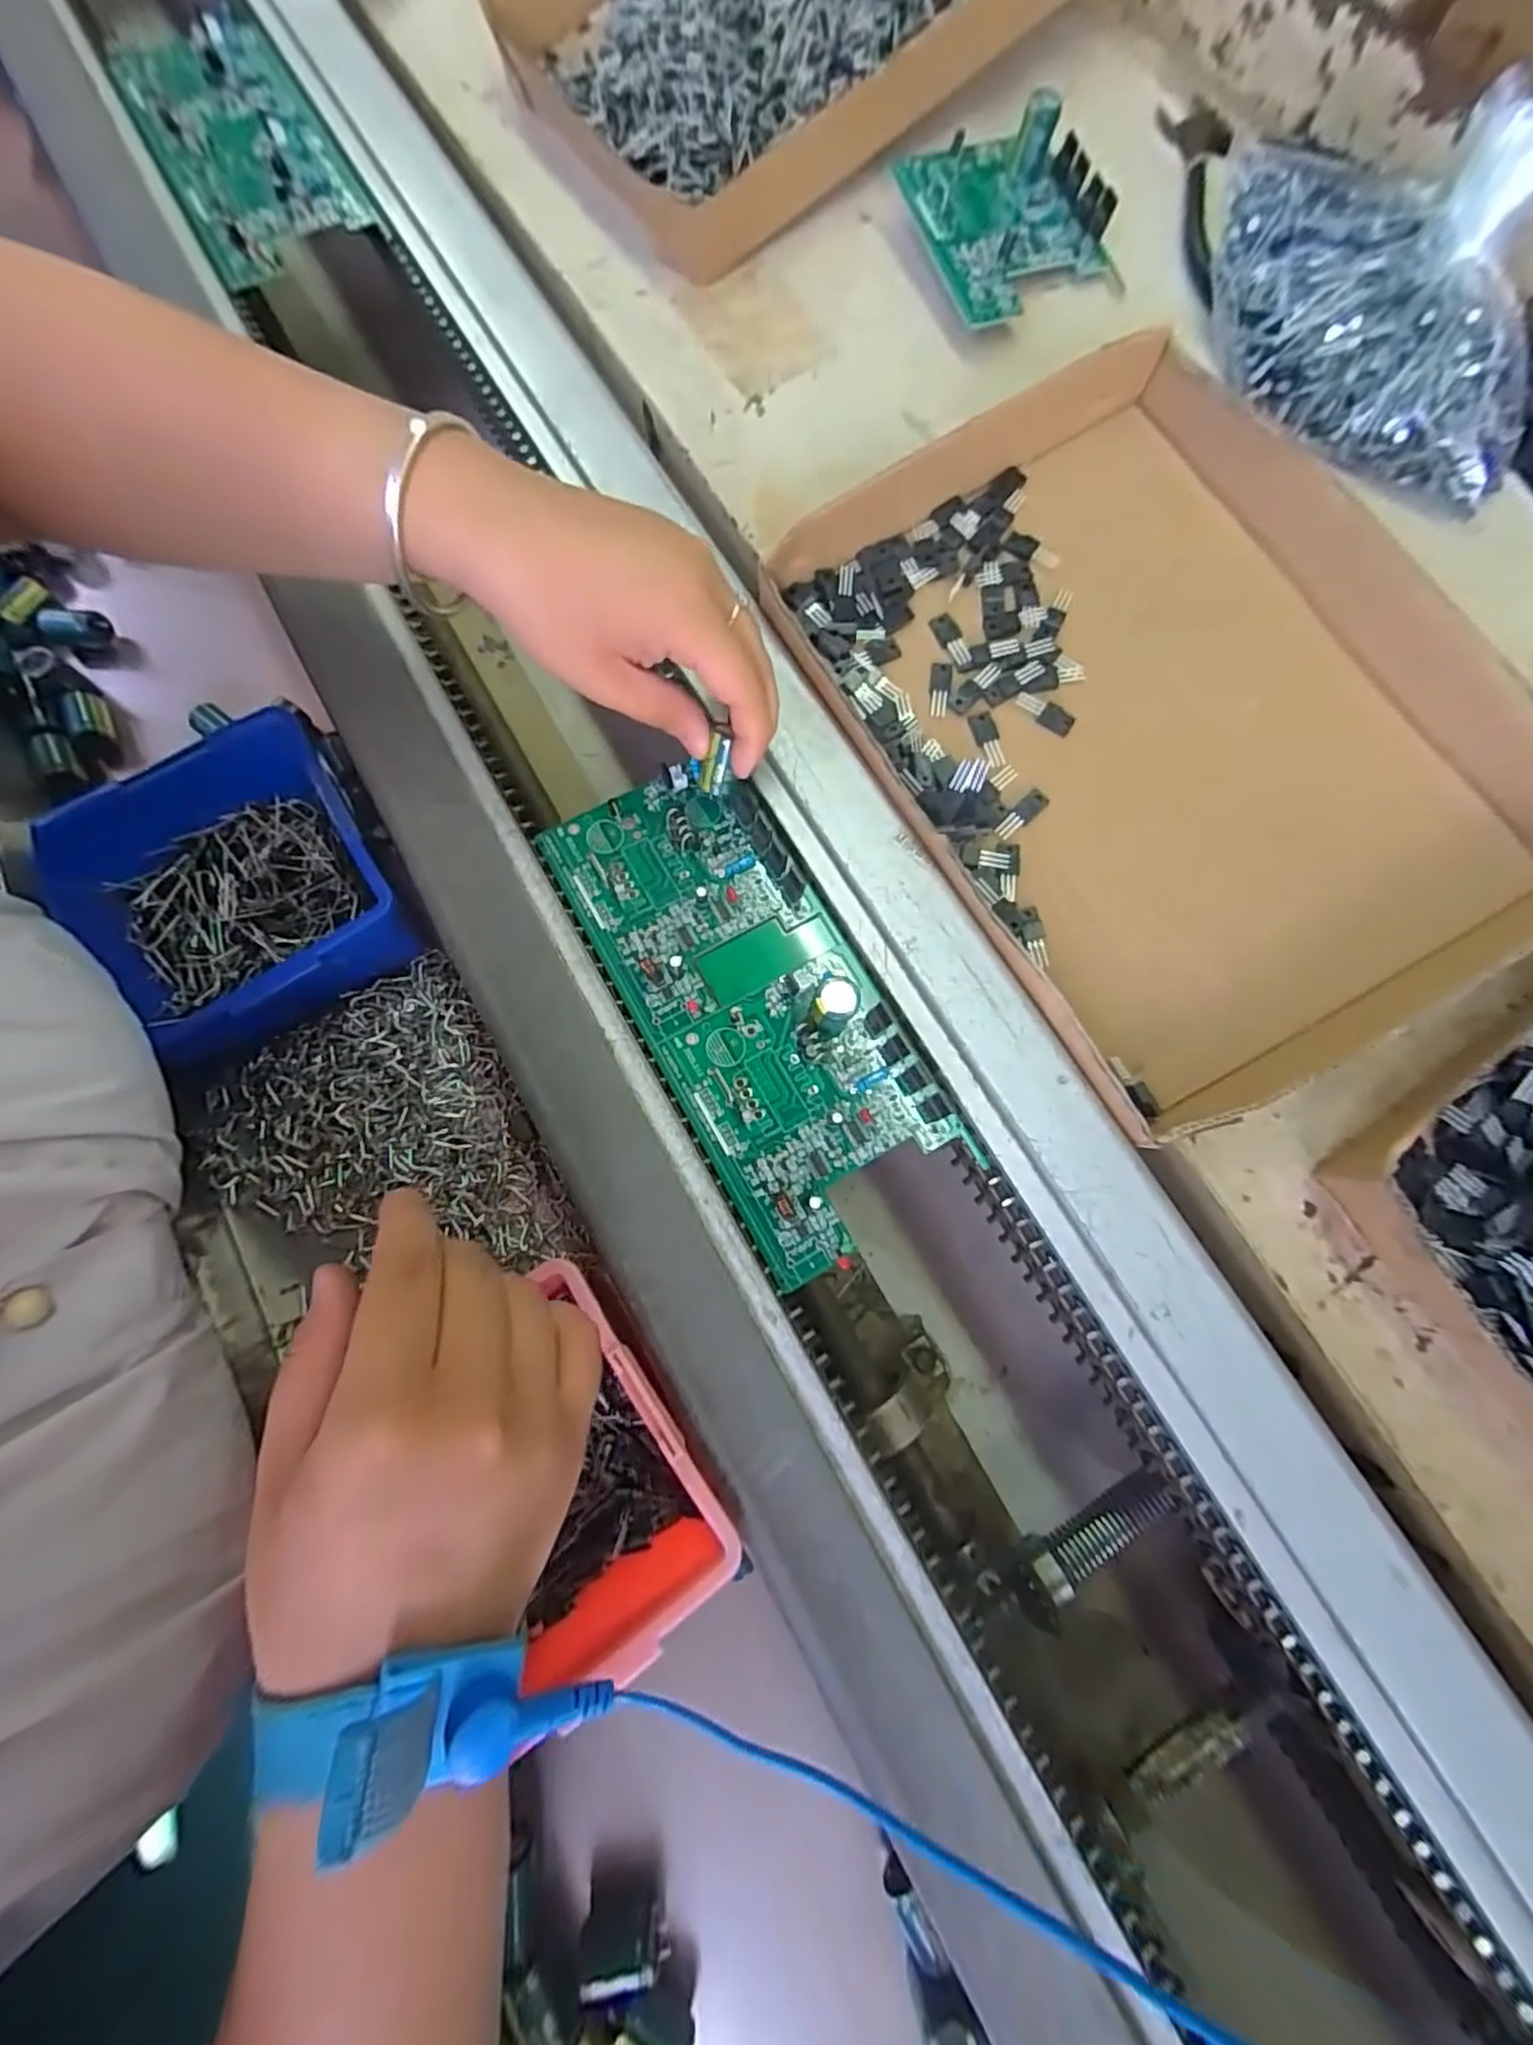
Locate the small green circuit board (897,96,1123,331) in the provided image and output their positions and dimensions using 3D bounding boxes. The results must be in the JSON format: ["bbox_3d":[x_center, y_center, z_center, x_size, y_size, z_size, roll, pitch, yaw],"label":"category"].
[{"bbox_3d":[0.128,-0.430,0.356,0.095,0.041,0.107,-26,77,-8],"label":"small green circuit board"}]

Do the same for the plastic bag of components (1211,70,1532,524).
[{"bbox_3d":[0.286,-0.332,0.302,0.177,0.075,0.090,33,77,7],"label":"plastic bag of components"}]

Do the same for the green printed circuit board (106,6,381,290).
[{"bbox_3d":[-0.324,-0.542,0.405,0.097,0.014,0.226,-28,78,-9],"label":"green printed circuit board"}]

